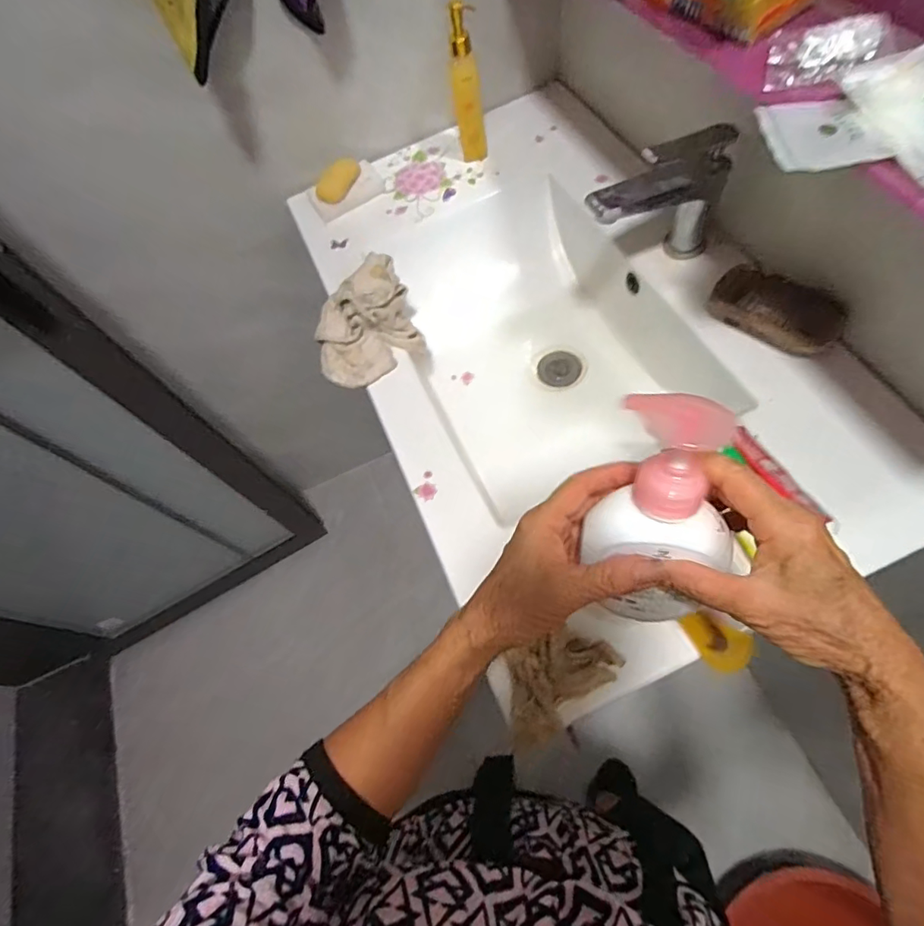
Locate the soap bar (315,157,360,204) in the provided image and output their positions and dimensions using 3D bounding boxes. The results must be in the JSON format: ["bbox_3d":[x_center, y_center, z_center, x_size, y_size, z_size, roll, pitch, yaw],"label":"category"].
[{"bbox_3d":[-0.177,-0.407,0.747,0.040,0.014,0.079,22,77,8],"label":"soap bar"}]

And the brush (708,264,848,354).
[{"bbox_3d":[0.320,-0.156,0.532,0.125,0.046,0.058,37,79,28],"label":"brush"}]

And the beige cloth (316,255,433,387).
[{"bbox_3d":[-0.115,-0.162,0.635,0.131,0.077,0.144,-21,75,-4],"label":"beige cloth"}]

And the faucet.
[{"bbox_3d":[0.205,-0.278,0.563,0.152,0.124,0.061,-7,74,0],"label":"faucet"}]

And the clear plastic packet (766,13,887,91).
[{"bbox_3d":[0.256,-0.290,0.366,0.068,0.006,0.043,9,93,27],"label":"clear plastic packet"}]

